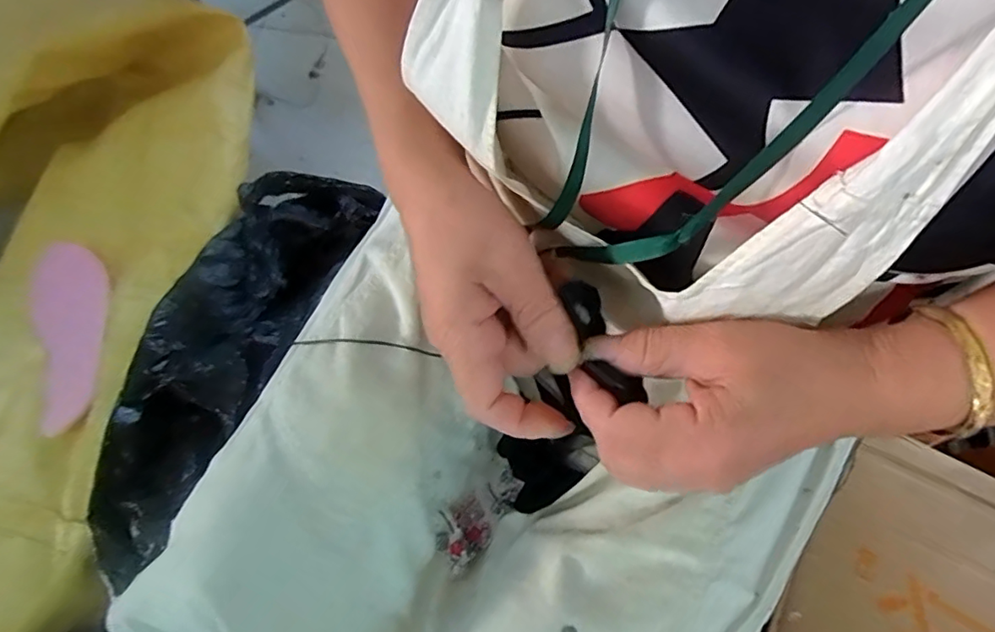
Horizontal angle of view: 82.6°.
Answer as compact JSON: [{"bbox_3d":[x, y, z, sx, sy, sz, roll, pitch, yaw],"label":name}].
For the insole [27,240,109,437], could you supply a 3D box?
[{"bbox_3d":[-0.543,0.023,0.717,0.017,0.077,0.234,-26,68,39],"label":"insole"}]

